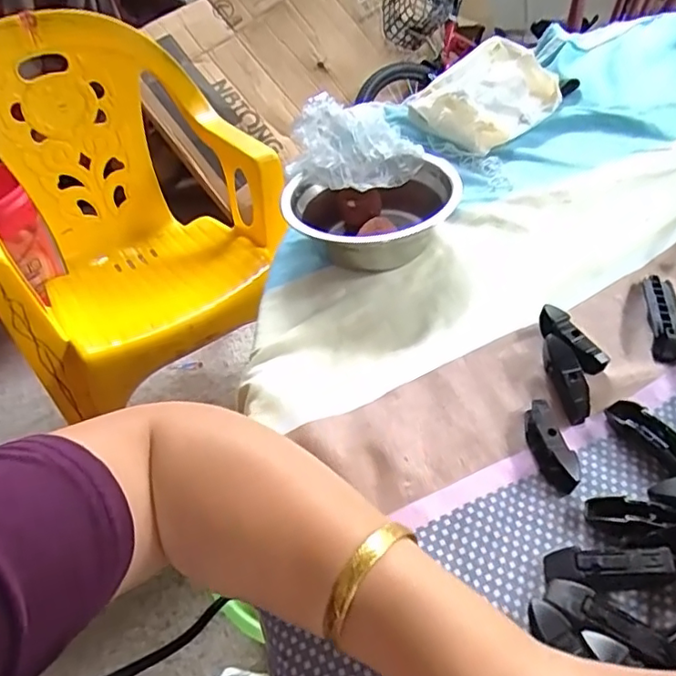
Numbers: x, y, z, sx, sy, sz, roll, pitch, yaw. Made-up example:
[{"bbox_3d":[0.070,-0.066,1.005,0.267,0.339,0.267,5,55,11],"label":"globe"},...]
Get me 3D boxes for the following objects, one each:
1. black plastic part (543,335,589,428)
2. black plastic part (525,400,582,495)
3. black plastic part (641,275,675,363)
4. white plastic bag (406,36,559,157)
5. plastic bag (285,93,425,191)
[{"bbox_3d":[0.132,0.022,0.334,0.017,0.011,0.053,-7,59,0],"label":"black plastic part"},{"bbox_3d":[0.113,0.057,0.310,0.017,0.016,0.051,-11,57,-4],"label":"black plastic part"},{"bbox_3d":[0.205,-0.015,0.363,0.019,0.015,0.074,5,46,14],"label":"black plastic part"},{"bbox_3d":[0.153,-0.239,0.574,0.151,0.050,0.099,-37,50,-26],"label":"white plastic bag"},{"bbox_3d":[0.011,-0.156,0.464,0.101,0.054,0.065,-19,45,-11],"label":"plastic bag"}]

